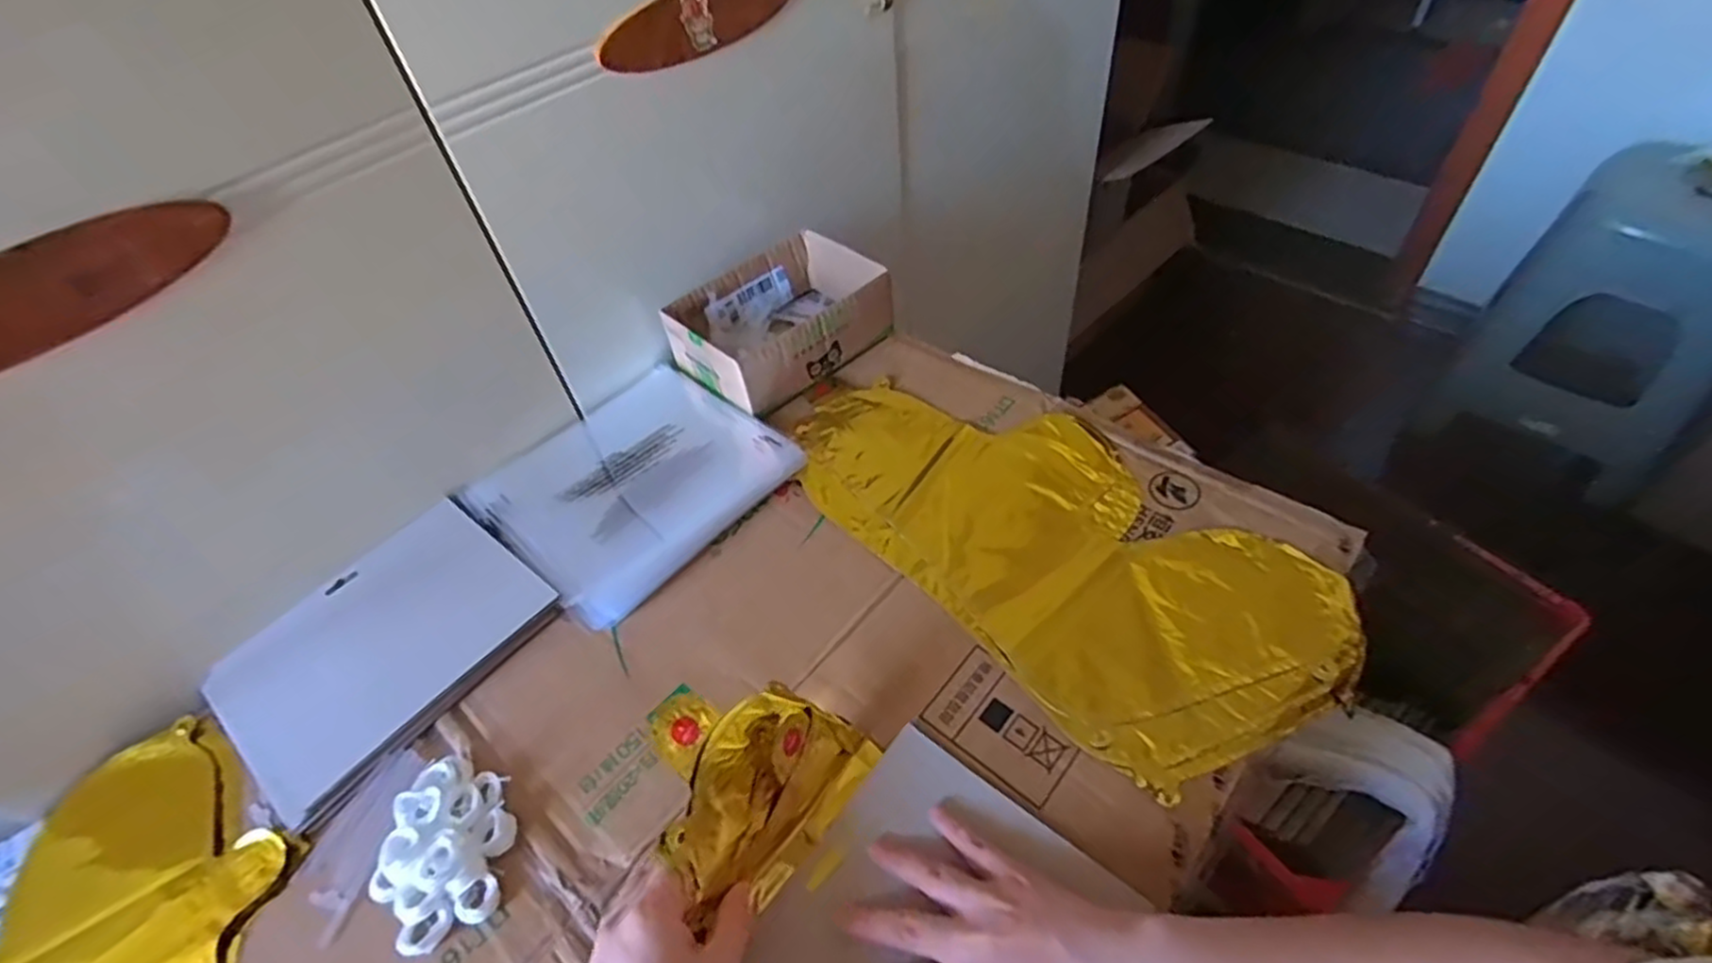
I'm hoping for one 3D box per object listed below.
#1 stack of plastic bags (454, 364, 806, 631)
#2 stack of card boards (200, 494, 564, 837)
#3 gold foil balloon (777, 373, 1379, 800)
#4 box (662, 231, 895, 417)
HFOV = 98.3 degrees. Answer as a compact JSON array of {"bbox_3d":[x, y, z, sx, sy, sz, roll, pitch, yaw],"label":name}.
[{"bbox_3d":[-0.190,-0.006,0.629,0.209,0.016,0.218,31,59,30],"label":"stack of plastic bags"},{"bbox_3d":[-0.343,0.116,0.538,0.168,0.015,0.205,29,57,28],"label":"stack of card boards"},{"bbox_3d":[0.138,0.033,0.564,0.213,0.010,0.416,-37,56,-24],"label":"gold foil balloon"},{"bbox_3d":[-0.070,-0.150,0.699,0.181,0.070,0.139,-38,55,-24],"label":"box"}]

